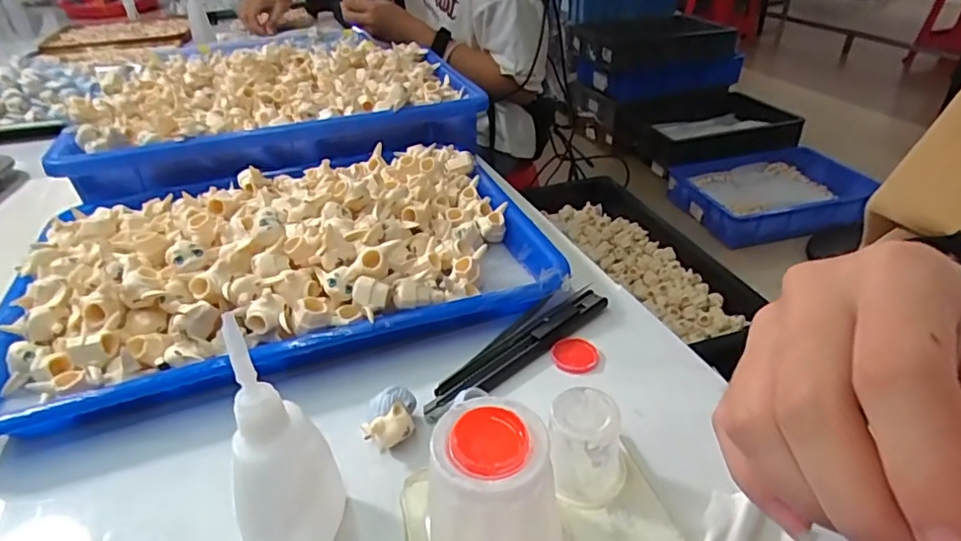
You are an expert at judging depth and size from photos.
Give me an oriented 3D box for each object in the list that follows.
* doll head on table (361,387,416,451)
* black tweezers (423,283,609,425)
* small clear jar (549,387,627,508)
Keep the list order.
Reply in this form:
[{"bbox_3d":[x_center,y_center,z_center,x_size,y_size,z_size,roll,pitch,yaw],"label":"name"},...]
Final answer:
[{"bbox_3d":[-0.043,0.073,0.272,0.022,0.025,0.022,0,34,4],"label":"doll head on table"},{"bbox_3d":[0.020,0.042,0.323,0.134,0.014,0.030,-28,41,-32],"label":"black tweezers"},{"bbox_3d":[0.044,0.076,0.236,0.033,0.041,0.030,-2,34,1],"label":"small clear jar"}]

